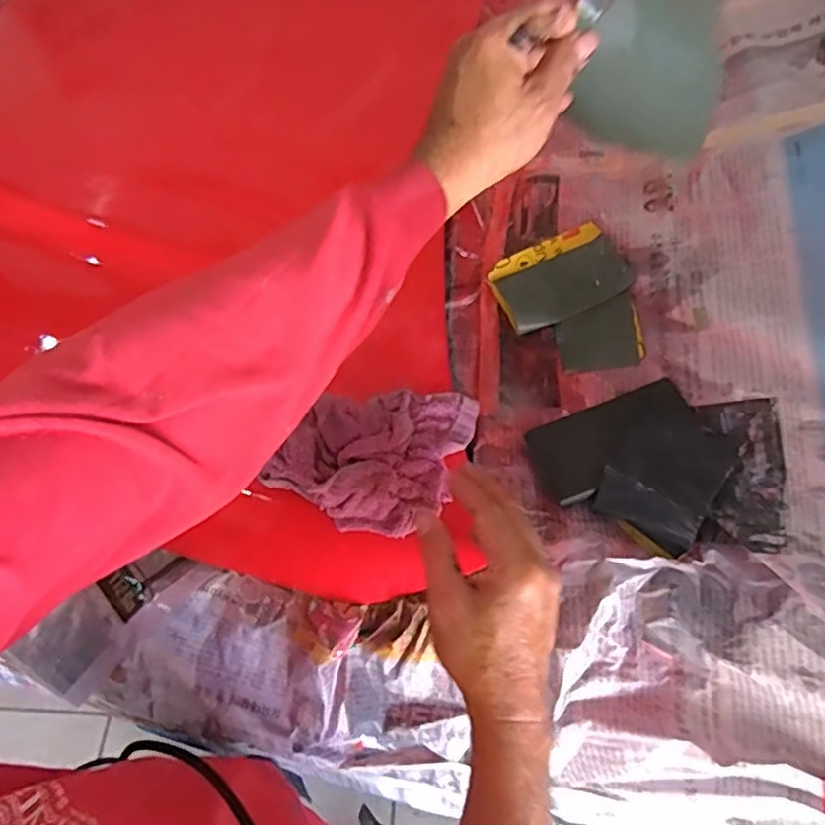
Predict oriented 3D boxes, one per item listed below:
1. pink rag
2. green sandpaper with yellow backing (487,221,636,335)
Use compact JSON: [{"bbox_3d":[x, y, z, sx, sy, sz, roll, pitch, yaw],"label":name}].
[{"bbox_3d":[-0.018,0.027,0.510,0.112,0.054,0.156,42,66,18],"label":"pink rag"},{"bbox_3d":[0.133,-0.120,0.582,0.114,0.010,0.073,-28,73,-2],"label":"green sandpaper with yellow backing"}]

